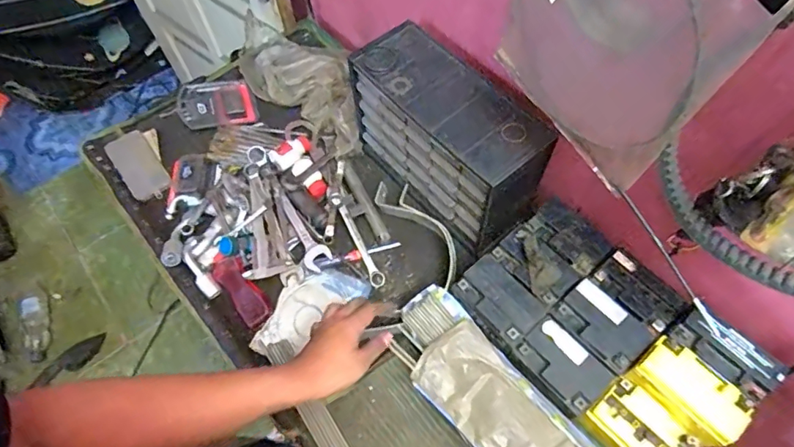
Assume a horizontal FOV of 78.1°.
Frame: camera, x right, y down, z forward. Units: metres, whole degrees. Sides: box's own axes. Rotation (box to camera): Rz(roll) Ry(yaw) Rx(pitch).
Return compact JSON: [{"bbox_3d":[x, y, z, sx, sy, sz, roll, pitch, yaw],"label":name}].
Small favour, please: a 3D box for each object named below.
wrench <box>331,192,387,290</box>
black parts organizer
[{"bbox_3d":[-0.064,0.026,0.786,0.021,0.011,0.165,-26,82,-12],"label":"wrench"},{"bbox_3d":[0.074,-0.126,0.752,0.123,0.201,0.309,-36,67,-16],"label":"black parts organizer"}]

